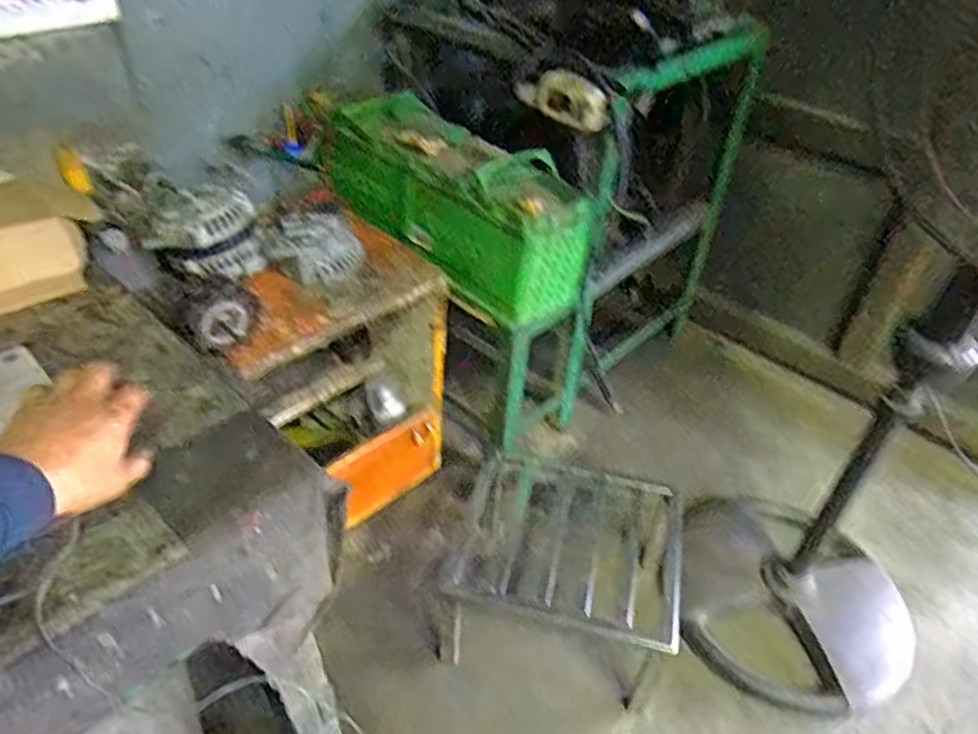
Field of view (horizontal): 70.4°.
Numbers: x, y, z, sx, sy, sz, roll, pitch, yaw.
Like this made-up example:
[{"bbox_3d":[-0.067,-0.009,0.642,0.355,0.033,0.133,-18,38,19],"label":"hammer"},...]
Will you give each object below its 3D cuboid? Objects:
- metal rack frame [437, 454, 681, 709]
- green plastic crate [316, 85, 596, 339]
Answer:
[{"bbox_3d":[0.110,0.335,1.141,0.363,0.204,0.301,13,41,8],"label":"metal rack frame"},{"bbox_3d":[-0.061,-0.288,1.251,0.229,0.223,0.487,-31,52,-34],"label":"green plastic crate"}]

